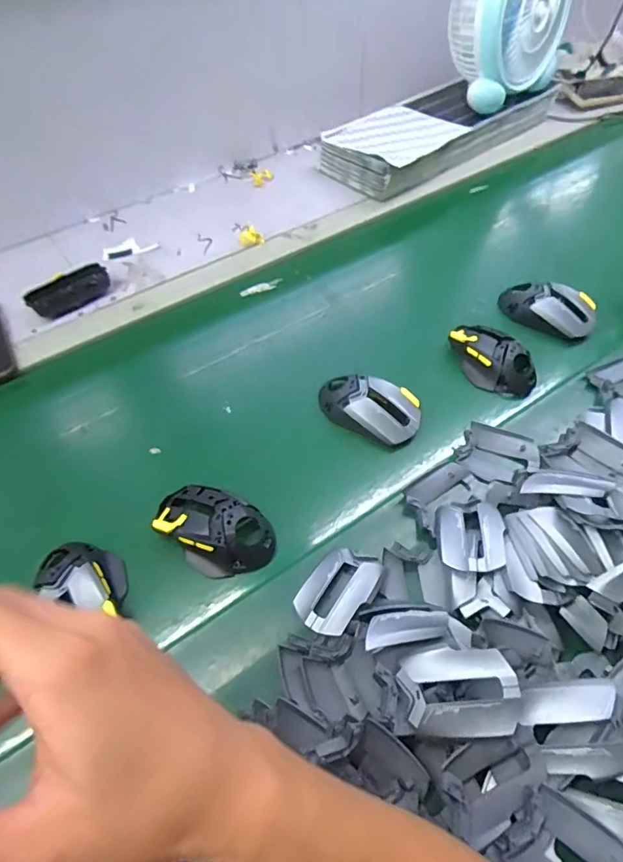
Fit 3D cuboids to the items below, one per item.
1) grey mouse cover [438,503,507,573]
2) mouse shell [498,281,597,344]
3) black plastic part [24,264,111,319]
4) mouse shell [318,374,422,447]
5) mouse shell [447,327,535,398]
[{"bbox_3d":[0.145,0.096,0.442,0.056,0.021,0.071,5,54,6],"label":"grey mouse cover"},{"bbox_3d":[0.303,-0.156,0.627,0.117,0.039,0.059,21,58,17],"label":"mouse shell"},{"bbox_3d":[-0.334,-0.195,0.678,0.049,0.026,0.109,35,63,24],"label":"black plastic part"},{"bbox_3d":[0.062,-0.026,0.544,0.117,0.041,0.060,22,58,18],"label":"mouse shell"},{"bbox_3d":[0.214,-0.086,0.584,0.065,0.040,0.112,-32,59,-19],"label":"mouse shell"}]

